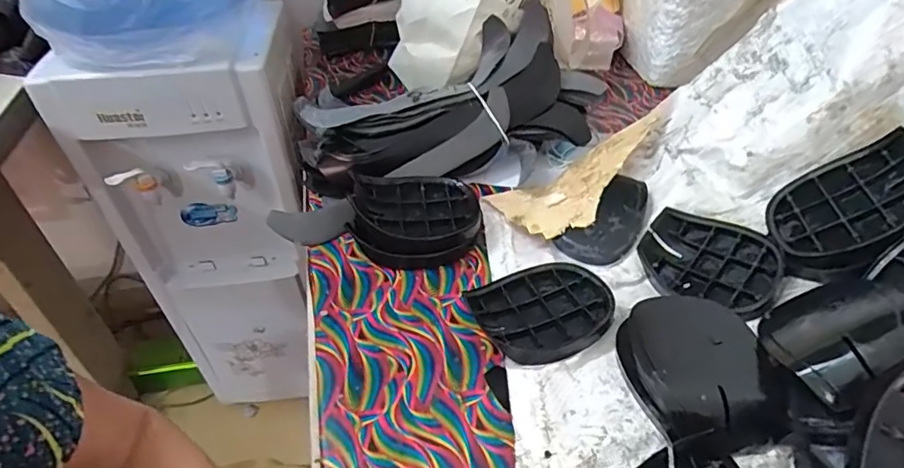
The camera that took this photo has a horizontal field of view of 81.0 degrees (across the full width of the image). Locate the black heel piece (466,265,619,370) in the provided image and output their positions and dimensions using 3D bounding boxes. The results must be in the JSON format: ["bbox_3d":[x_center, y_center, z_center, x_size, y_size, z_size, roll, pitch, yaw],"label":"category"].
[{"bbox_3d":[0.081,0.065,0.459,0.108,0.022,0.091,-20,46,-18],"label":"black heel piece"}]

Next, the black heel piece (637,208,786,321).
[{"bbox_3d":[0.231,0.022,0.470,0.080,0.028,0.121,-48,36,-8],"label":"black heel piece"}]

